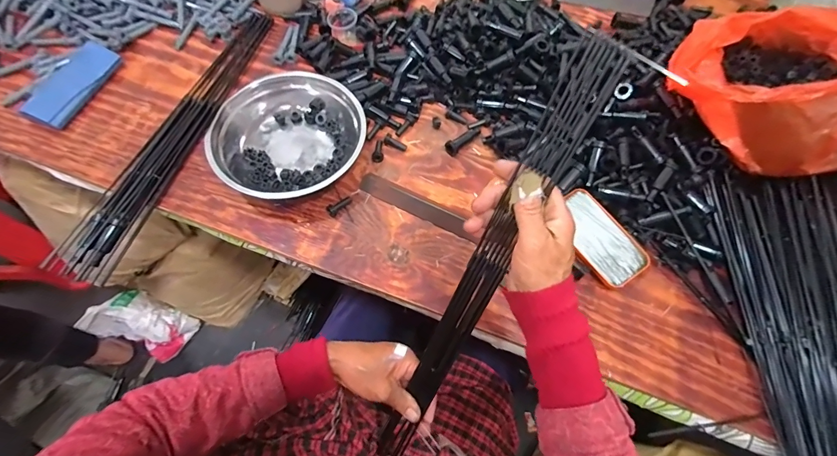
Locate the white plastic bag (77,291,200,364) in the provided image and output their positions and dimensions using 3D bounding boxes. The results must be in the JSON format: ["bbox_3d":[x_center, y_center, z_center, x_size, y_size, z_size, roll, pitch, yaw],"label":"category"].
[{"bbox_3d":[-0.814,0.281,1.127,0.254,0.100,0.148,18,66,7],"label":"white plastic bag"}]

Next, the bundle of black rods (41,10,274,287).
[{"bbox_3d":[-0.372,-0.166,0.602,0.090,0.025,0.526,17,66,6],"label":"bundle of black rods"}]

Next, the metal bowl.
[{"bbox_3d":[-0.189,-0.126,0.569,0.205,0.072,0.204,1,65,-1],"label":"metal bowl"}]

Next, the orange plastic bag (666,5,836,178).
[{"bbox_3d":[0.530,-0.203,0.535,0.292,0.120,0.254,-24,68,-12],"label":"orange plastic bag"}]

